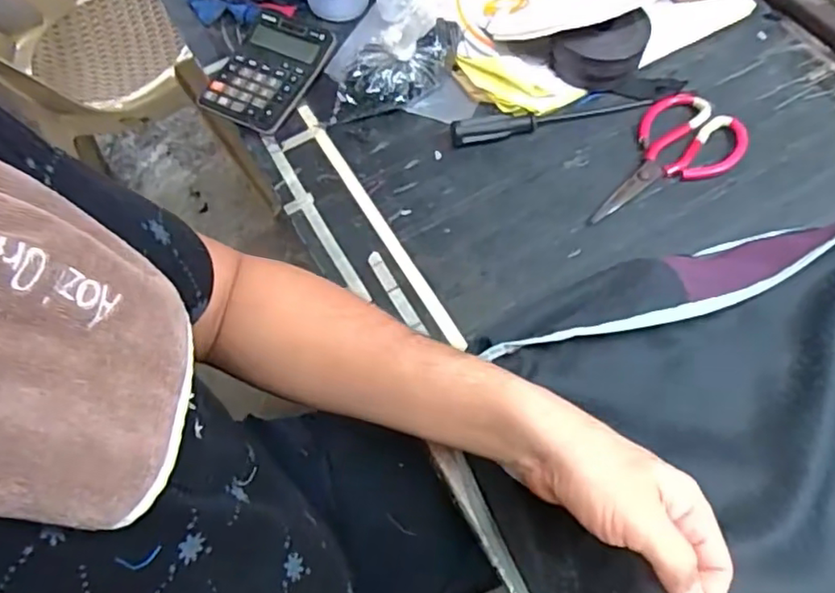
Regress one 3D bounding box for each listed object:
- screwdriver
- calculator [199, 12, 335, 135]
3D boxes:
[{"bbox_3d":[0.142,-0.185,0.652,0.216,0.019,0.023,-12,63,-1],"label":"screwdriver"},{"bbox_3d":[-0.167,-0.254,0.698,0.108,0.024,0.145,24,68,16],"label":"calculator"}]

